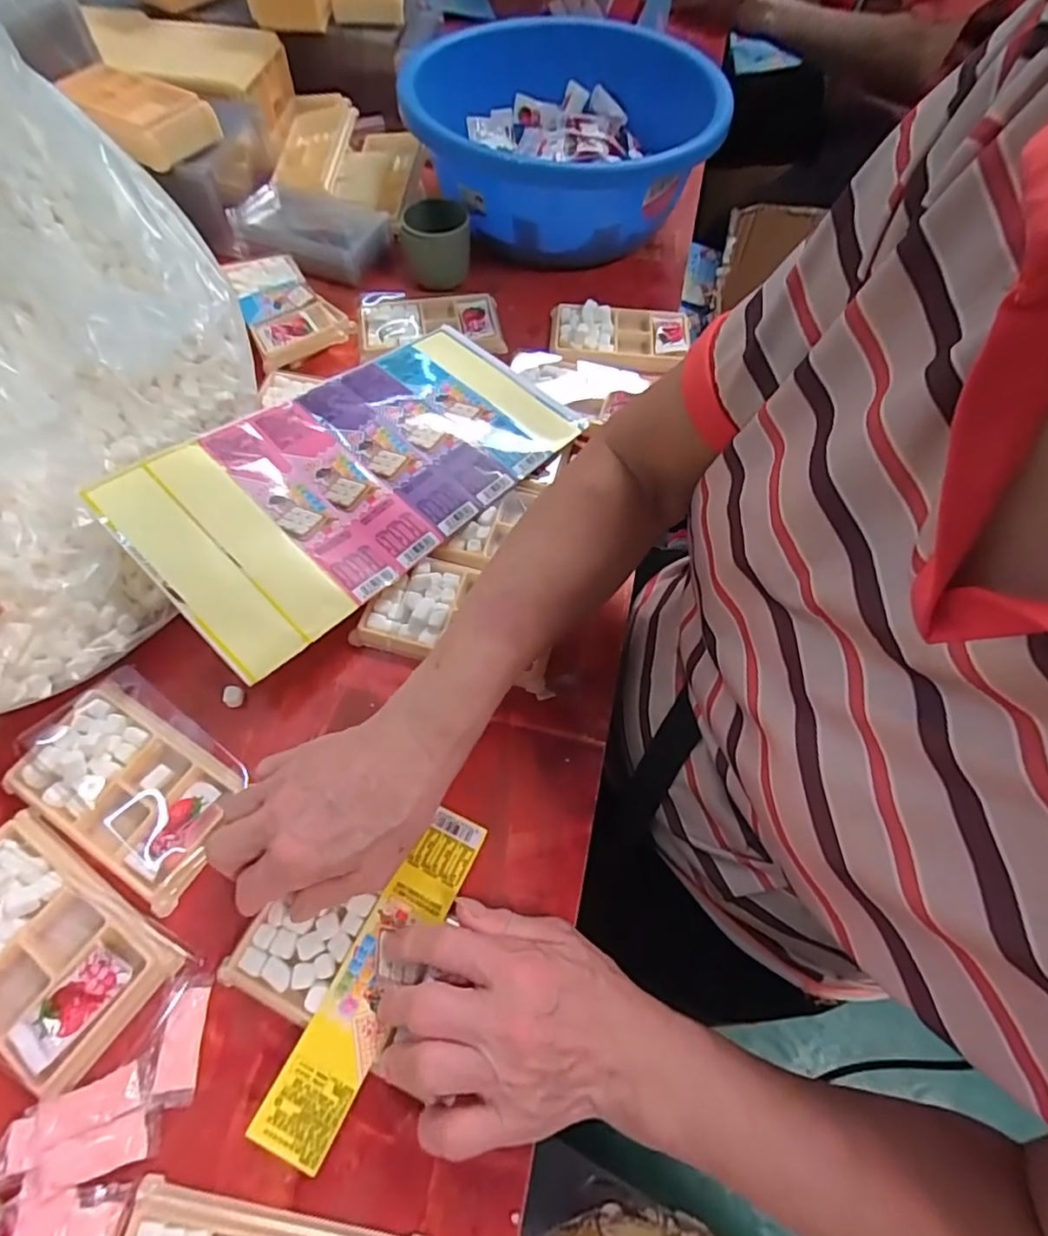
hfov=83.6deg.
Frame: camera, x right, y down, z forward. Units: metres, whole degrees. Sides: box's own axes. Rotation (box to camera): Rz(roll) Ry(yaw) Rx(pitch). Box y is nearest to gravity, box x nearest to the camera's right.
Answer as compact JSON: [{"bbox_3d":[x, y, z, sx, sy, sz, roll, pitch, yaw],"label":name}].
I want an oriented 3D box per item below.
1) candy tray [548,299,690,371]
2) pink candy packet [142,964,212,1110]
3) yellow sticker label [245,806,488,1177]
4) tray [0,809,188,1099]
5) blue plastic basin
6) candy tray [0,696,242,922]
[{"bbox_3d":[0.092,-0.273,0.567,0.131,0.022,0.071,6,62,1],"label":"candy tray"},{"bbox_3d":[-0.179,0.215,0.302,0.027,0.004,0.057,-2,62,-3],"label":"pink candy packet"},{"bbox_3d":[-0.075,0.183,0.310,0.037,0.009,0.167,26,63,11],"label":"yellow sticker label"},{"bbox_3d":[-0.260,0.173,0.314,0.135,0.018,0.082,33,66,14],"label":"tray"},{"bbox_3d":[0.037,-0.491,0.617,0.304,0.119,0.310,1,62,-2],"label":"blue plastic basin"},{"bbox_3d":[-0.239,0.104,0.353,0.131,0.014,0.075,30,65,13],"label":"candy tray"}]

